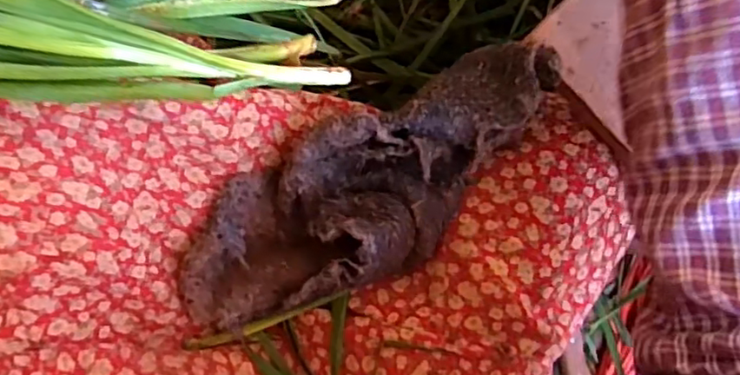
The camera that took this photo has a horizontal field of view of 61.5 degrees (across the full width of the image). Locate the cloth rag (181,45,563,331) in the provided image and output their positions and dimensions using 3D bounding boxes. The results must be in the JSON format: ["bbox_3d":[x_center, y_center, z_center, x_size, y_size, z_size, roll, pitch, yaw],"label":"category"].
[{"bbox_3d":[0.003,0.004,0.388,0.256,0.078,0.102,-26,88,-10],"label":"cloth rag"}]

